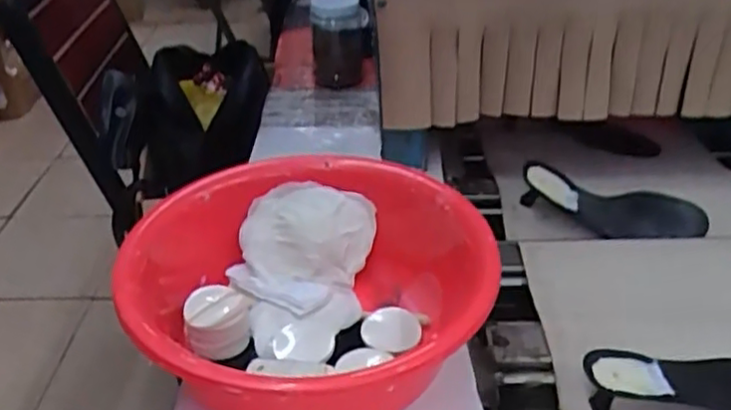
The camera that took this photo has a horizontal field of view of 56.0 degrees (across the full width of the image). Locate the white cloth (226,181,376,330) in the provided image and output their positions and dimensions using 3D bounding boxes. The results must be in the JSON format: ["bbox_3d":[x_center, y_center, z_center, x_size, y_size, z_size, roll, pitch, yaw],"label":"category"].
[{"bbox_3d":[-0.060,0.044,0.625,0.121,0.068,0.125,4,34,11],"label":"white cloth"}]

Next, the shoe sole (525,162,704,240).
[{"bbox_3d":[0.286,0.003,0.804,0.217,0.053,0.081,14,35,3],"label":"shoe sole"}]

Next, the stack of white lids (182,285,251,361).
[{"bbox_3d":[-0.120,0.094,0.559,0.049,0.043,0.048,-11,34,-13],"label":"stack of white lids"}]

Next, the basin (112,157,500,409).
[{"bbox_3d":[-0.039,0.079,0.555,0.276,0.114,0.276,-2,33,1],"label":"basin"}]

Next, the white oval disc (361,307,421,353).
[{"bbox_3d":[0.023,0.104,0.578,0.045,0.011,0.044,15,37,25],"label":"white oval disc"}]

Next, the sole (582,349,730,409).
[{"bbox_3d":[0.292,0.146,0.566,0.216,0.039,0.067,2,33,7],"label":"sole"}]

